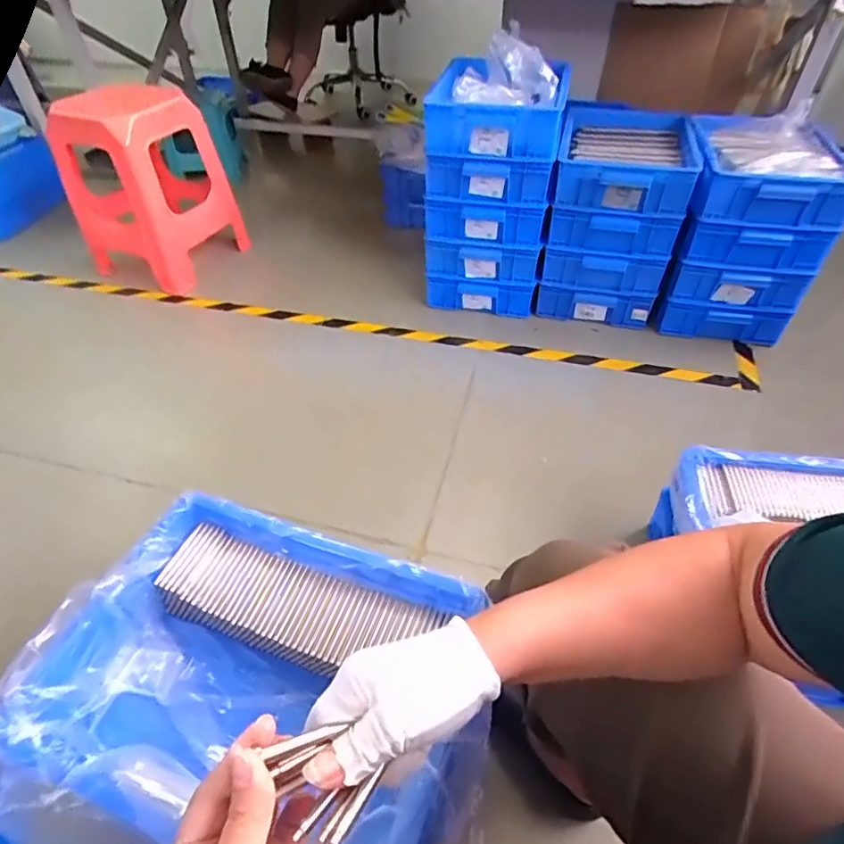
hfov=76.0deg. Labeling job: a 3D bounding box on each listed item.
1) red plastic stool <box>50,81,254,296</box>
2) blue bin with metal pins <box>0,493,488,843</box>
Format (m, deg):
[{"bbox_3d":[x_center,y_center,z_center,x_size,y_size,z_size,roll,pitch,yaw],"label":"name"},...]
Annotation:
[{"bbox_3d":[-0.780,-0.667,1.547,0.335,0.498,0.316,24,49,22],"label":"red plastic stool"},{"bbox_3d":[-0.172,0.281,0.582,0.407,0.128,0.326,15,47,15],"label":"blue bin with metal pins"}]

